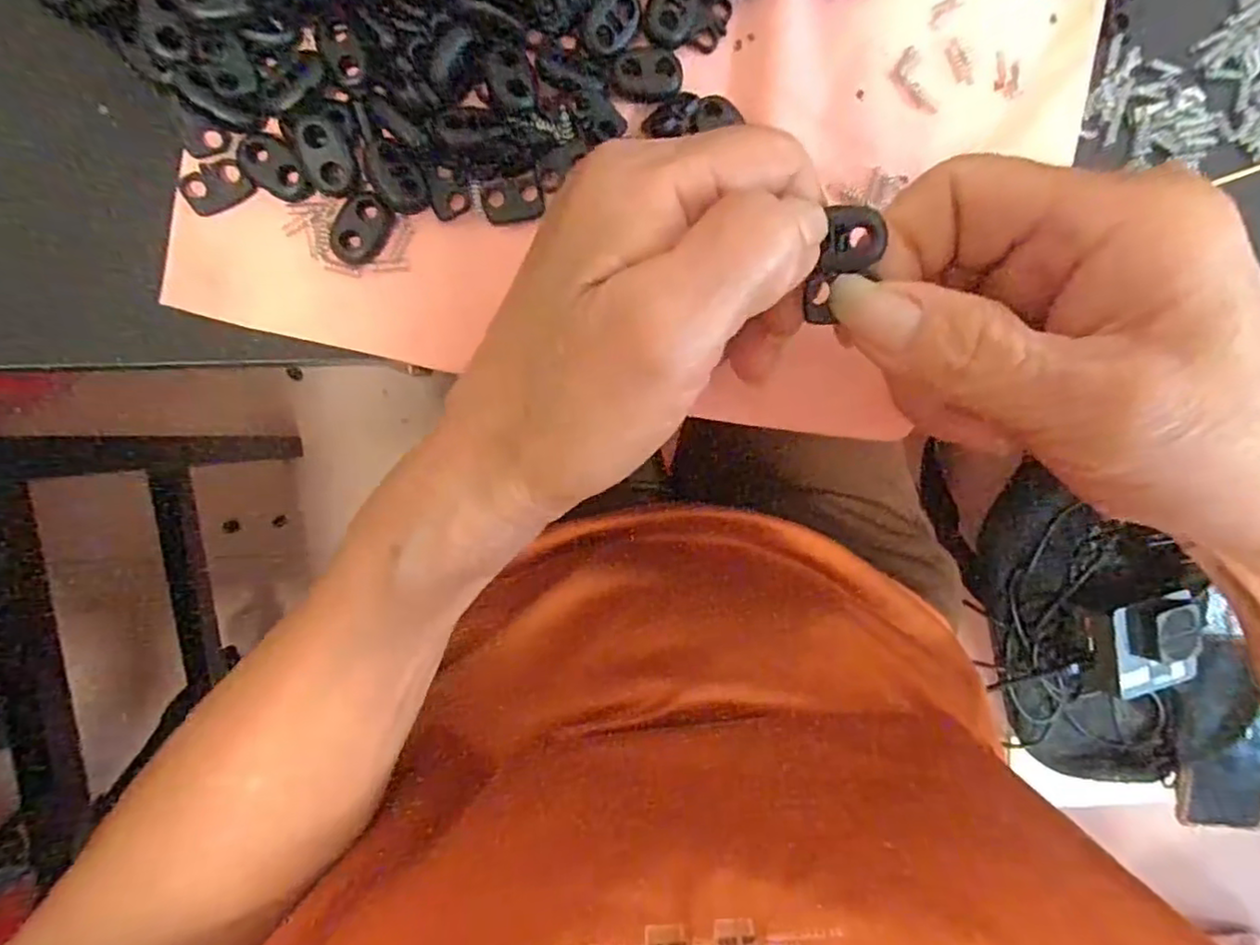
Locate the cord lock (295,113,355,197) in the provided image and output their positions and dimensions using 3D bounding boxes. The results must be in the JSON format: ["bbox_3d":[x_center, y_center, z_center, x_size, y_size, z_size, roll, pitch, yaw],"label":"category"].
[{"bbox_3d":[-0.088,-0.092,0.188,0.013,0.005,0.022,-17,95,-3],"label":"cord lock"}]

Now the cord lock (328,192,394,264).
[{"bbox_3d":[-0.080,-0.073,0.193,0.014,0.004,0.021,37,91,-6],"label":"cord lock"}]

